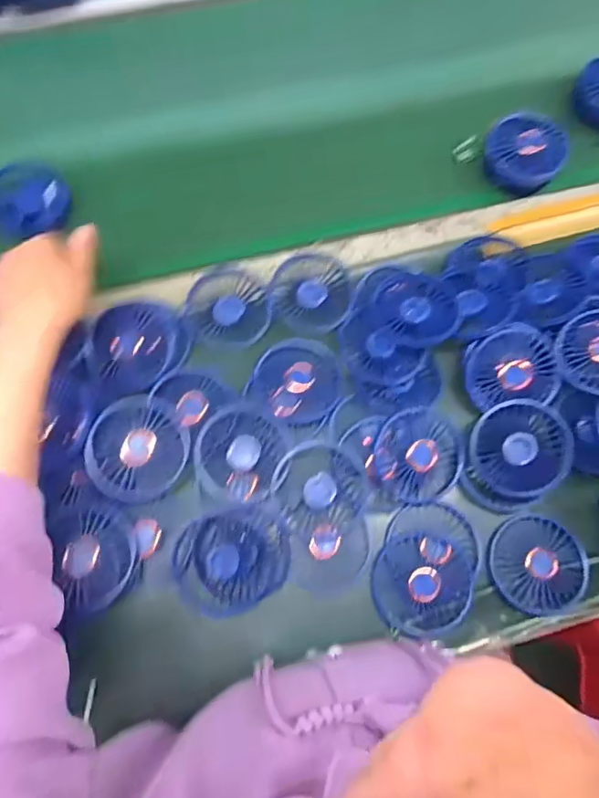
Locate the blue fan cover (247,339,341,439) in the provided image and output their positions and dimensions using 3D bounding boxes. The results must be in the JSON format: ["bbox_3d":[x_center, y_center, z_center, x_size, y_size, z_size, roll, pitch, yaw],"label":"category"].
[{"bbox_3d":[-0.002,-0.017,0.526,0.088,0.013,0.089,36,75,12],"label":"blue fan cover"}]

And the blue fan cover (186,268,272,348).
[{"bbox_3d":[-0.076,-0.098,0.562,0.086,0.013,0.097,-14,71,-5],"label":"blue fan cover"}]

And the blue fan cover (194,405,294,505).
[{"bbox_3d":[-0.058,0.048,0.503,0.084,0.008,0.091,24,73,8],"label":"blue fan cover"}]

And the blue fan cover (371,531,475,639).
[{"bbox_3d":[0.114,0.167,0.476,0.087,0.016,0.087,-14,71,-5],"label":"blue fan cover"}]

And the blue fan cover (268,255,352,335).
[{"bbox_3d":[0.012,-0.114,0.563,0.084,0.017,0.097,-9,71,-3],"label":"blue fan cover"}]

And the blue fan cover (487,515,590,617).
[{"bbox_3d":[0.224,0.154,0.489,0.088,0.015,0.086,-2,71,-1],"label":"blue fan cover"}]

